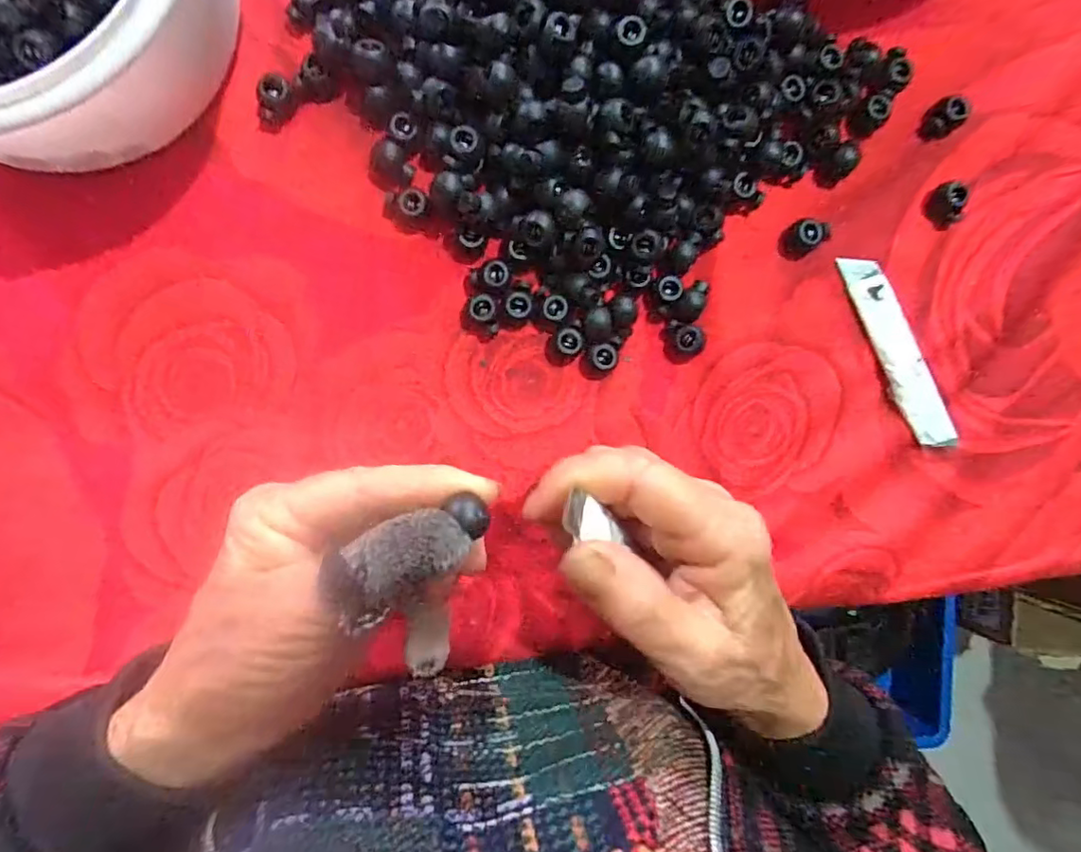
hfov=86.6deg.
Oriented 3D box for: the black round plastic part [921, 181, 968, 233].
[{"bbox_3d":[0.197,-0.106,0.276,0.015,0.012,0.020,-27,96,-6],"label":"black round plastic part"}]

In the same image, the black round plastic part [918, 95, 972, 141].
[{"bbox_3d":[0.192,-0.146,0.273,0.015,0.014,0.016,0,92,-8],"label":"black round plastic part"}]

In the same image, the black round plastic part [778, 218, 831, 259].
[{"bbox_3d":[0.124,-0.089,0.271,0.020,0.012,0.016,-29,96,-6],"label":"black round plastic part"}]

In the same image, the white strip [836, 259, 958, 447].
[{"bbox_3d":[0.174,-0.036,0.279,0.019,0.004,0.100,-24,91,12],"label":"white strip"}]

